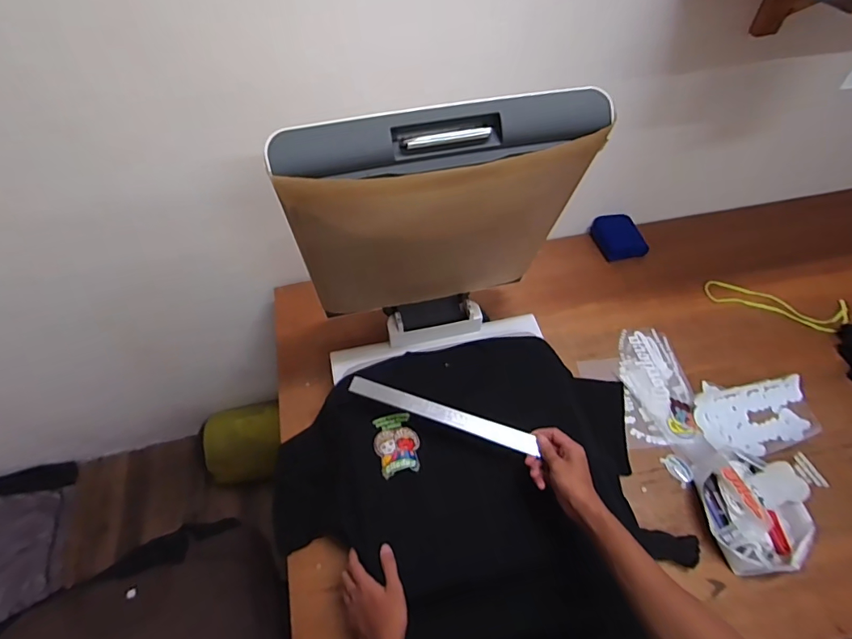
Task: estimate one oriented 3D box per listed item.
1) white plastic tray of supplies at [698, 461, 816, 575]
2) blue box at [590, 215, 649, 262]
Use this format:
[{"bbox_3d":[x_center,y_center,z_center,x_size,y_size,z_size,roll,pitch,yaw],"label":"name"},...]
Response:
[{"bbox_3d":[0.572,0.341,0.828,0.164,0.065,0.183,7,56,4],"label":"white plastic tray of supplies"},{"bbox_3d":[0.482,-0.205,1.195,0.106,0.042,0.127,-13,57,-9],"label":"blue box"}]

